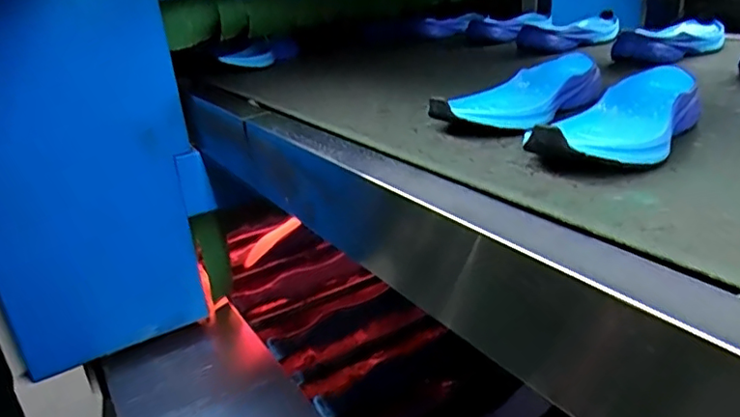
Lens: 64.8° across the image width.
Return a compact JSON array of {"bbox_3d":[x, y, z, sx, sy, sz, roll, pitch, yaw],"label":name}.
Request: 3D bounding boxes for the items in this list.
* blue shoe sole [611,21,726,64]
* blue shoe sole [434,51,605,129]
[{"bbox_3d":[0.443,-0.244,0.850,0.220,0.044,0.084,-18,26,-28],"label":"blue shoe sole"},{"bbox_3d":[0.164,-0.121,0.621,0.224,0.048,0.083,-23,29,-36],"label":"blue shoe sole"}]

